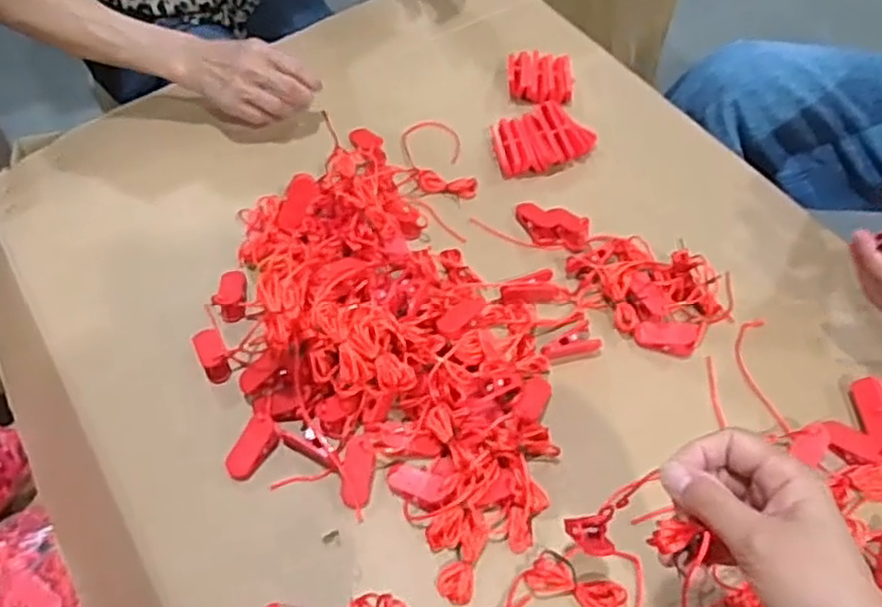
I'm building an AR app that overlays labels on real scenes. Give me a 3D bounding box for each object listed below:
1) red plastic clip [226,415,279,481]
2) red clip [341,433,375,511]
[{"bbox_3d":[-0.139,0.108,0.554,0.023,0.011,0.050,30,81,20],"label":"red plastic clip"},{"bbox_3d":[-0.061,0.122,0.540,0.021,0.008,0.051,5,83,3],"label":"red clip"}]

